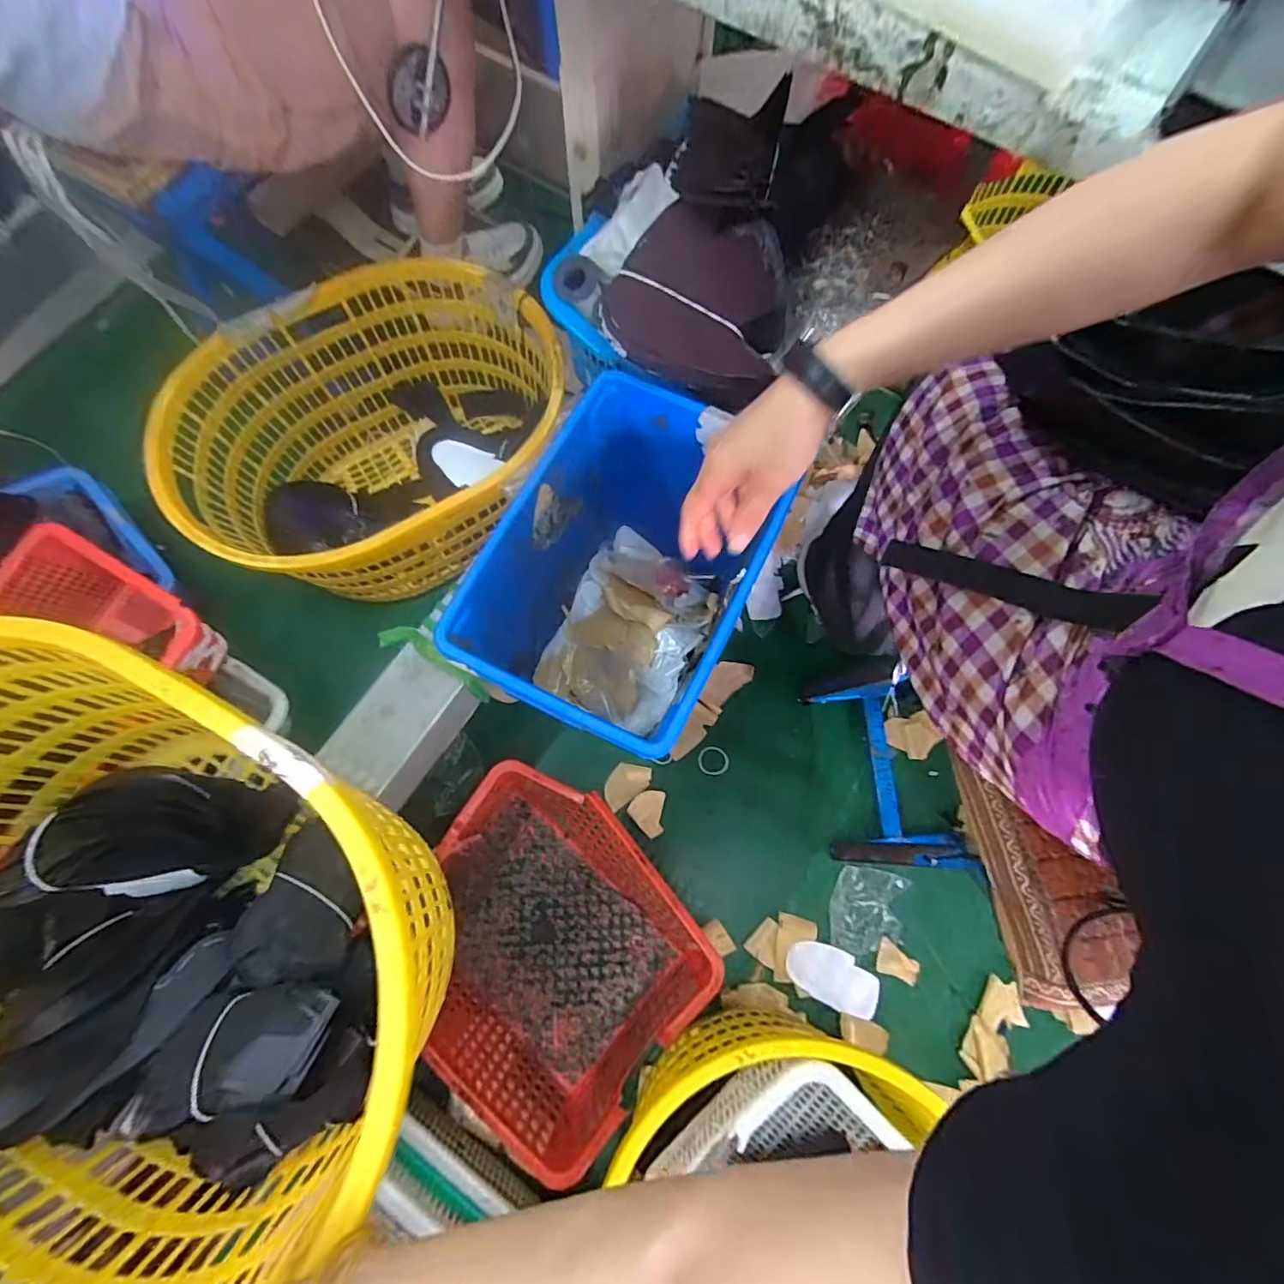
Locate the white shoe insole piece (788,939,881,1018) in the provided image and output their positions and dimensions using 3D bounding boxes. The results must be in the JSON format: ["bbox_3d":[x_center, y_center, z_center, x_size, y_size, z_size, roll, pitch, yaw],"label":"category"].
[{"bbox_3d":[0.303,0.529,0.861,0.152,0.009,0.078,25,74,6],"label":"white shoe insole piece"}]

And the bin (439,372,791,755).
[{"bbox_3d":[-0.027,-0.056,0.748,0.276,0.360,0.384,26,74,6],"label":"bin"}]

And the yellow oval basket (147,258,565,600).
[{"bbox_3d":[-0.422,-0.332,0.953,0.593,0.287,0.459,-27,76,-10],"label":"yellow oval basket"}]

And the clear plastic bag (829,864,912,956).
[{"bbox_3d":[0.372,0.442,0.897,0.119,0.009,0.127,10,73,1],"label":"clear plastic bag"}]

